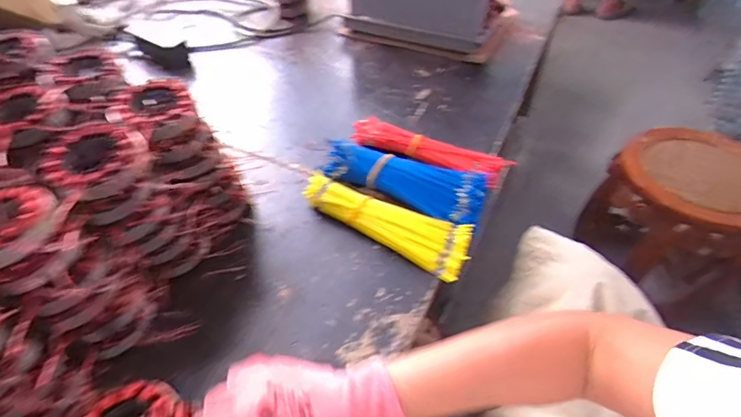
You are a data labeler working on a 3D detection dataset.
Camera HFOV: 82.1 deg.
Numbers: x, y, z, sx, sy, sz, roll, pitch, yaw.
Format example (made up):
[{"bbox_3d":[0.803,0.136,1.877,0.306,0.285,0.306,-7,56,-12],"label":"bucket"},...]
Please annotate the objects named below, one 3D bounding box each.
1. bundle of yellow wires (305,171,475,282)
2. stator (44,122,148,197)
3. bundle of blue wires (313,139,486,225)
[{"bbox_3d":[0.018,0.009,0.584,0.250,0.033,0.073,26,53,23],"label":"bundle of yellow wires"},{"bbox_3d":[-0.279,-0.047,0.437,0.090,0.036,0.090,32,55,26],"label":"stator"},{"bbox_3d":[0.050,-0.048,0.633,0.242,0.044,0.096,20,51,18],"label":"bundle of blue wires"}]

